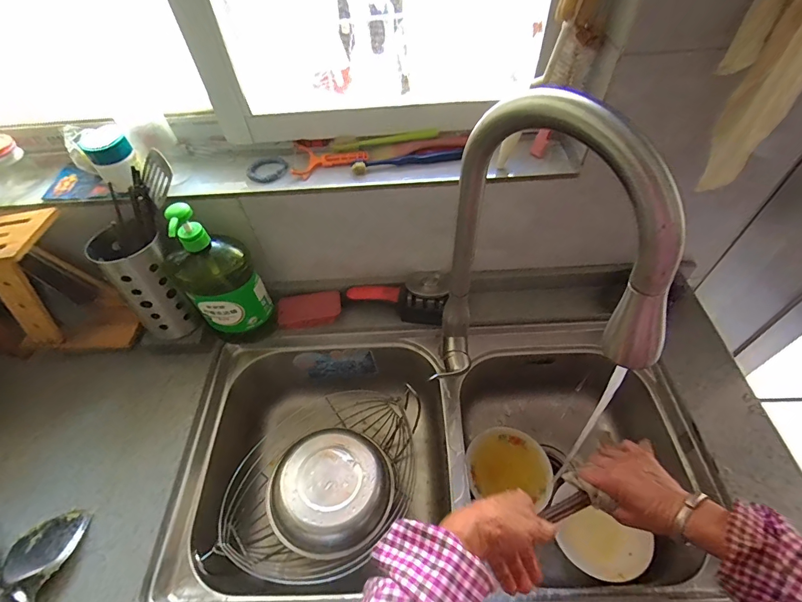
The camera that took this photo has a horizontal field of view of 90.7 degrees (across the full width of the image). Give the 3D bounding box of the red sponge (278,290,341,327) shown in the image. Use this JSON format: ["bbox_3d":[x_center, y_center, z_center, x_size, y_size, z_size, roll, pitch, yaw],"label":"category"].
[{"bbox_3d":[-0.166,0.016,0.722,0.112,0.023,0.059,-9,52,-3],"label":"red sponge"}]

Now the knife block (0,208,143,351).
[{"bbox_3d":[-0.576,-0.015,0.632,0.191,0.244,0.095,-2,52,3],"label":"knife block"}]

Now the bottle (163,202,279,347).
[{"bbox_3d":[-0.279,-0.029,0.621,0.113,0.272,0.074,-30,56,-18],"label":"bottle"}]

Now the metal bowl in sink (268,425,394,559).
[{"bbox_3d":[-0.115,0.303,0.647,0.195,0.055,0.184,-2,52,2],"label":"metal bowl in sink"}]

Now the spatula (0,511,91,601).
[{"bbox_3d":[-0.428,0.411,0.436,0.083,0.033,0.320,-15,53,-7],"label":"spatula"}]

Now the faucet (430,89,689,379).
[{"bbox_3d":[0.131,0.002,0.430,0.051,0.417,0.242,-32,57,-20],"label":"faucet"}]

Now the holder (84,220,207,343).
[{"bbox_3d":[-0.388,-0.024,0.631,0.080,0.182,0.080,-11,52,-5],"label":"holder"}]

